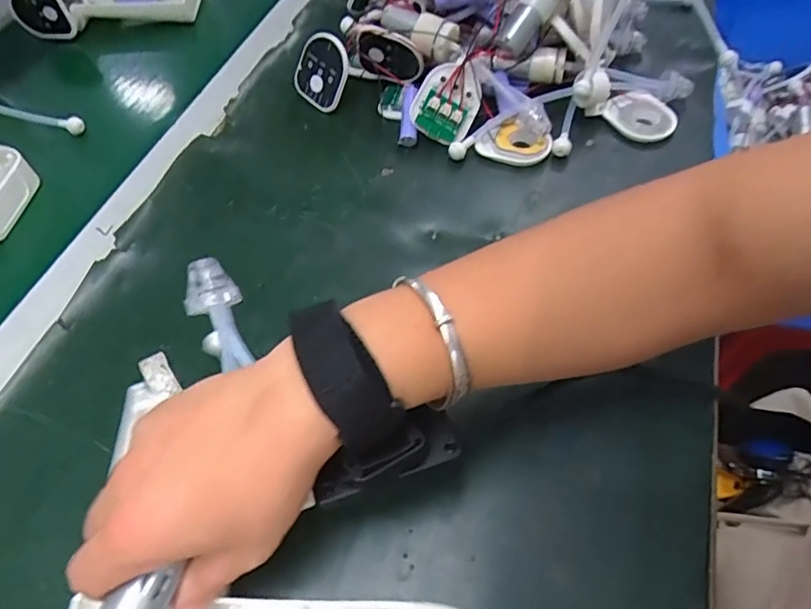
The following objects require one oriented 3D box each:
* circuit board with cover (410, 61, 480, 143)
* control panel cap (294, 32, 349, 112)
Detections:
[{"bbox_3d":[0.034,-0.160,0.424,0.049,0.059,0.012,28,14,-8],"label":"circuit board with cover"},{"bbox_3d":[-0.070,-0.196,0.454,0.047,0.060,0.005,43,38,5],"label":"control panel cap"}]

